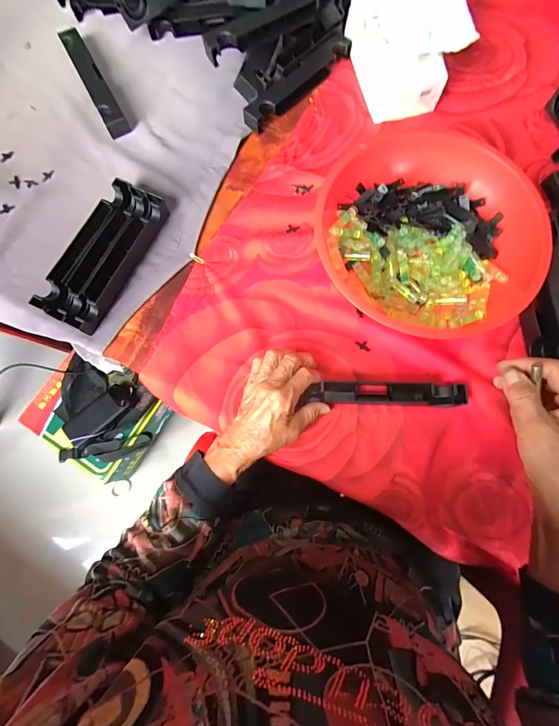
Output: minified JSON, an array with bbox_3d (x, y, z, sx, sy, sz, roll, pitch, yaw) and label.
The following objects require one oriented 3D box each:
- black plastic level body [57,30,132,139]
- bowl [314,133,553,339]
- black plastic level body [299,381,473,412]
[{"bbox_3d":[-0.269,-0.408,0.497,0.029,0.022,0.186,-28,79,-6],"label":"black plastic level body"},{"bbox_3d":[0.163,-0.145,0.408,0.235,0.075,0.236,0,78,0],"label":"bowl"},{"bbox_3d":[0.119,0.034,0.397,0.176,0.032,0.024,1,78,2],"label":"black plastic level body"}]

